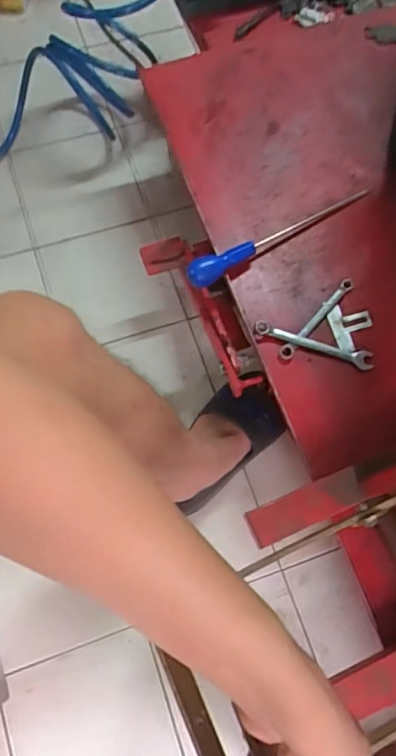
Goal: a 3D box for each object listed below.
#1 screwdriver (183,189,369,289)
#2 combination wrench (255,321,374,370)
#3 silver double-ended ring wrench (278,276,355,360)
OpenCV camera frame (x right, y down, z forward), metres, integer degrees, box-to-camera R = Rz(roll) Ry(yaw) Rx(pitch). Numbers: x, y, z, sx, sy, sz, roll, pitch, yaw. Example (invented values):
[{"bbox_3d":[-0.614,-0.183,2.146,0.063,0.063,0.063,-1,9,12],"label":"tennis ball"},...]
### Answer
[{"bbox_3d":[0.104,-0.182,0.692,0.266,0.026,0.030,-27,74,-10],"label":"screwdriver"},{"bbox_3d":[0.139,-0.040,0.655,0.143,0.011,0.020,17,72,4],"label":"combination wrench"},{"bbox_3d":[0.146,-0.074,0.669,0.016,0.013,0.132,40,75,11],"label":"silver double-ended ring wrench"}]

